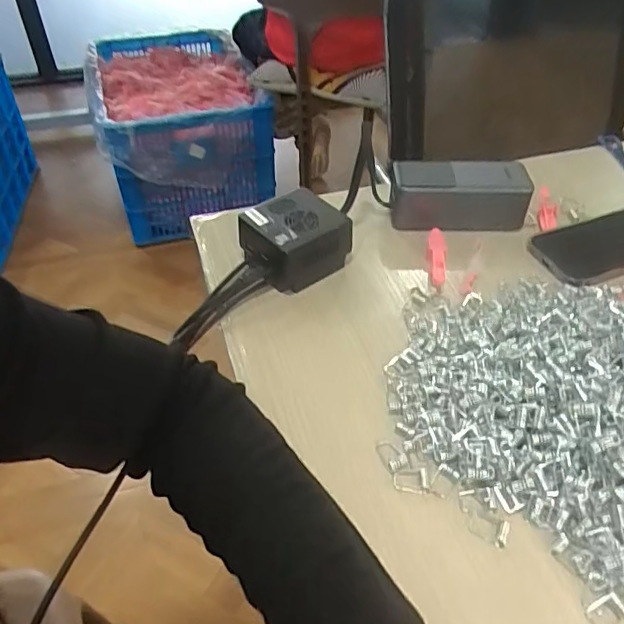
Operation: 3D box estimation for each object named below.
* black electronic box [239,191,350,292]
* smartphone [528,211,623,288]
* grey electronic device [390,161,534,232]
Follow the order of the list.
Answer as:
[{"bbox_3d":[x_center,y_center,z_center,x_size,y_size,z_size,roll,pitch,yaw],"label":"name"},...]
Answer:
[{"bbox_3d":[-0.016,-0.063,0.511,0.085,0.055,0.073,-29,52,-27],"label":"black electronic box"},{"bbox_3d":[0.277,-0.065,0.529,0.132,0.016,0.080,-12,46,-12],"label":"smartphone"},{"bbox_3d":[0.145,-0.115,0.556,0.130,0.054,0.049,3,44,2],"label":"grey electronic device"}]

